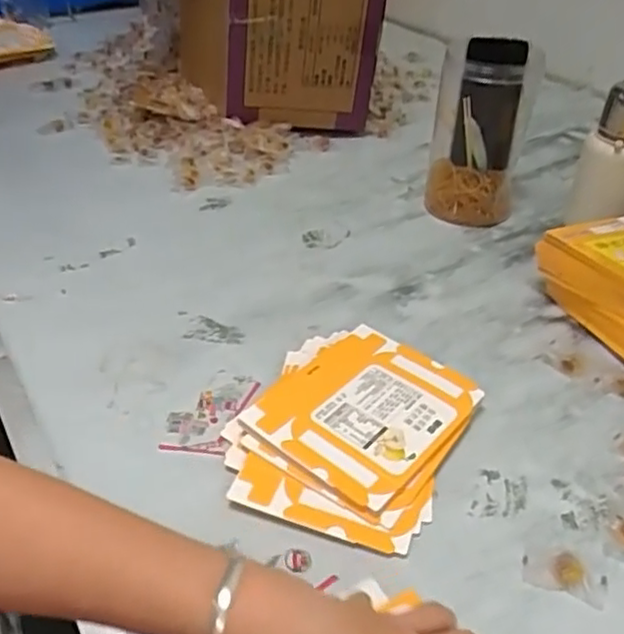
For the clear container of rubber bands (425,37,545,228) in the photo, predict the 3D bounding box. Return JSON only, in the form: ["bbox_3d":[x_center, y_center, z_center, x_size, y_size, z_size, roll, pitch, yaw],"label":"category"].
[{"bbox_3d":[0.207,-0.224,0.823,0.113,0.199,0.101,10,38,12],"label":"clear container of rubber bands"}]

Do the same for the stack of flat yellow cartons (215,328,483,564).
[{"bbox_3d":[0.033,0.089,0.556,0.169,0.025,0.210,18,40,21],"label":"stack of flat yellow cartons"}]

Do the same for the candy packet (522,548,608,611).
[{"bbox_3d":[0.174,0.176,0.457,0.055,0.008,0.032,15,40,19],"label":"candy packet"}]

